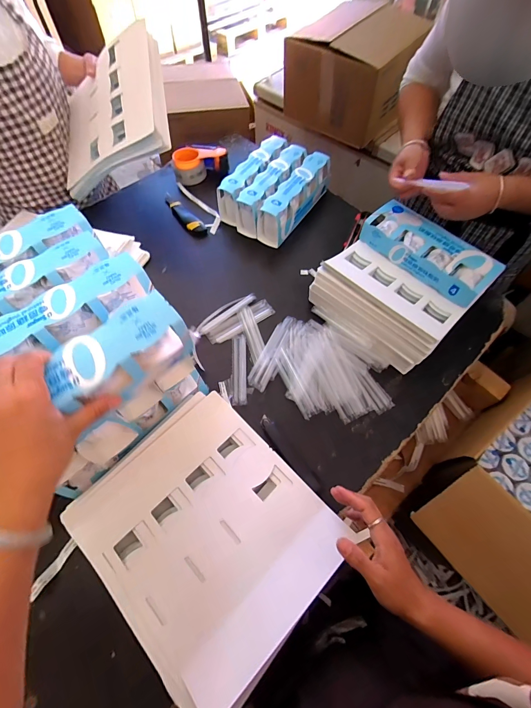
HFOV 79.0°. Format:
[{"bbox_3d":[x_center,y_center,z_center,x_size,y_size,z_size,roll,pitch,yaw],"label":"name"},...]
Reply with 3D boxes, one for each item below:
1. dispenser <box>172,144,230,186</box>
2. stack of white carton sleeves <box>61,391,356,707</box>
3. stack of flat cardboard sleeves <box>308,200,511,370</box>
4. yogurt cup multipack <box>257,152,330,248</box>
[{"bbox_3d":[-0.185,-0.553,0.934,0.158,0.066,0.071,-18,63,-10],"label":"dispenser"},{"bbox_3d":[-0.081,0.254,0.467,0.288,0.034,0.328,-41,69,-20],"label":"stack of white carton sleeves"},{"bbox_3d":[0.277,-0.152,0.679,0.272,0.128,0.268,-41,69,-19],"label":"stack of flat cardboard sleeves"},{"bbox_3d":[0.077,-0.401,0.836,0.070,0.102,0.259,31,66,16],"label":"yogurt cup multipack"}]

